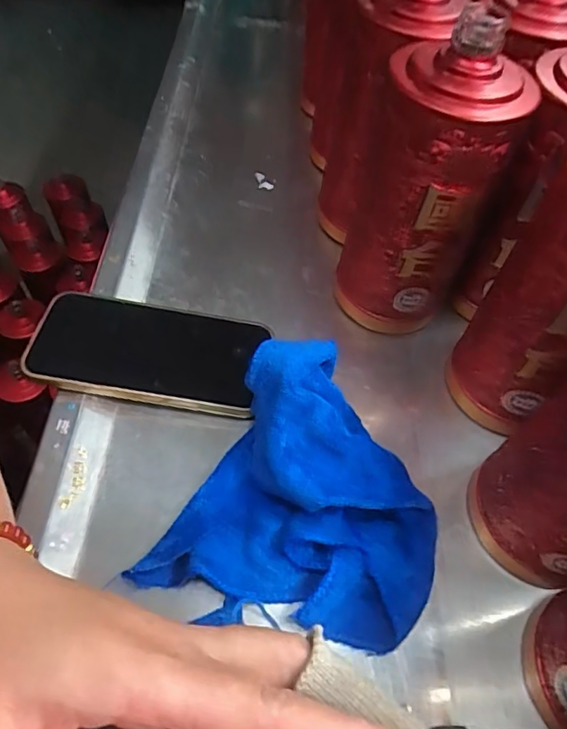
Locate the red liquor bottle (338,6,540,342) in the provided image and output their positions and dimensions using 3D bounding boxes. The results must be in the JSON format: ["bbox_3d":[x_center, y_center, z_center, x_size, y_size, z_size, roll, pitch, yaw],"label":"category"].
[{"bbox_3d":[0.093,-0.115,0.356,0.086,0.181,0.085,15,56,8],"label":"red liquor bottle"}]

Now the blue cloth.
[{"bbox_3d":[0.021,0.071,0.288,0.142,0.060,0.143,25,58,14],"label":"blue cloth"}]

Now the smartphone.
[{"bbox_3d":[-0.091,-0.011,0.363,0.146,0.014,0.080,11,49,-4],"label":"smartphone"}]

